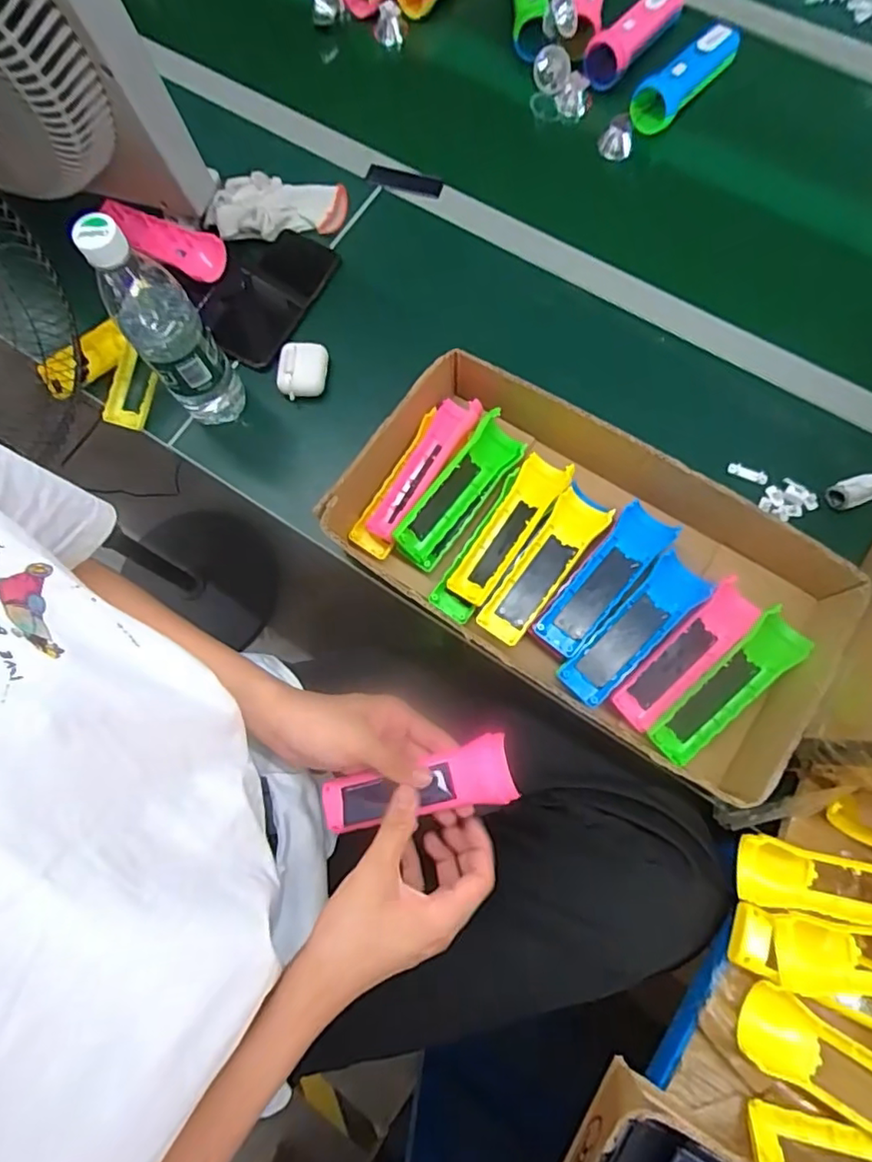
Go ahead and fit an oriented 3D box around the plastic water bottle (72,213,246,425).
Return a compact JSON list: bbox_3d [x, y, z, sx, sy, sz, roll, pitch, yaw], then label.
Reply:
[{"bbox_3d":[-0.234,-0.217,0.519,0.064,0.220,0.054,-34,77,-7],"label":"plastic water bottle"}]

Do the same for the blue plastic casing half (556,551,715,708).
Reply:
[{"bbox_3d":[0.173,0.046,0.520,0.149,0.026,0.046,-44,78,-9],"label":"blue plastic casing half"}]

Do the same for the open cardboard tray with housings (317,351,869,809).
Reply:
[{"bbox_3d":[0.130,-0.011,0.523,0.435,0.076,0.215,34,79,10],"label":"open cardboard tray with housings"}]

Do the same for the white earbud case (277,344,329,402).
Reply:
[{"bbox_3d":[-0.140,-0.222,0.624,0.050,0.026,0.054,-3,75,1],"label":"white earbud case"}]

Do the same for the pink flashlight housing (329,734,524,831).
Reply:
[{"bbox_3d":[-0.017,0.160,0.456,0.151,0.022,0.047,-16,75,12],"label":"pink flashlight housing"}]

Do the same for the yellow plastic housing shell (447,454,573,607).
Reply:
[{"bbox_3d":[0.068,-0.046,0.548,0.041,0.033,0.150,33,79,9],"label":"yellow plastic housing shell"}]

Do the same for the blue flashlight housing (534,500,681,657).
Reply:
[{"bbox_3d":[0.148,0.001,0.531,0.046,0.033,0.147,40,80,11],"label":"blue flashlight housing"}]

